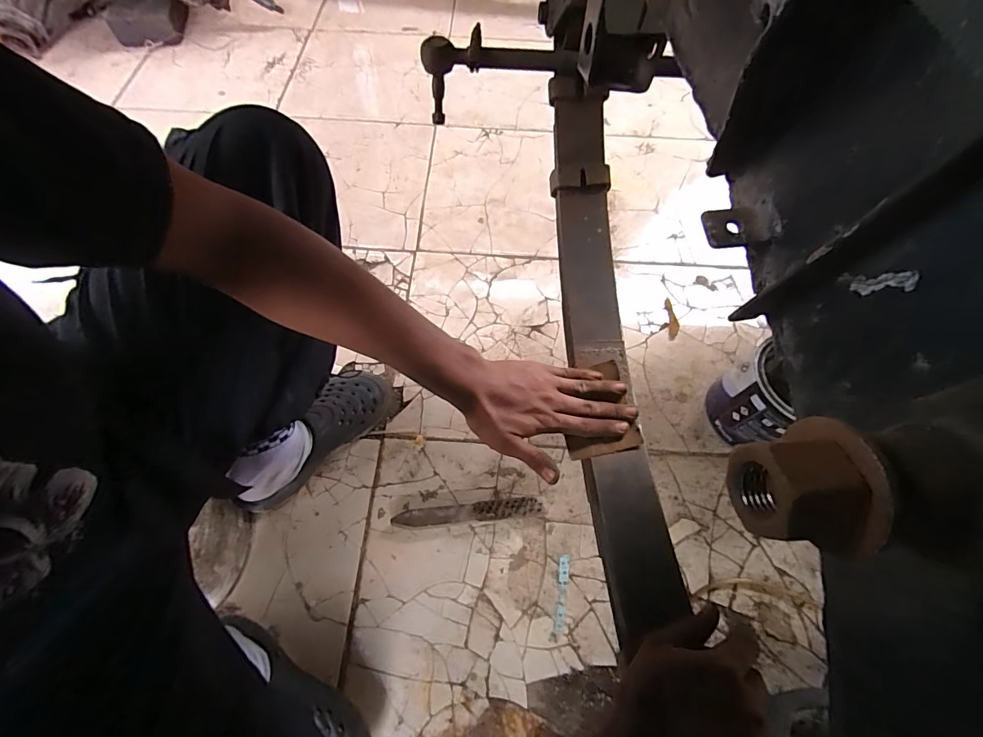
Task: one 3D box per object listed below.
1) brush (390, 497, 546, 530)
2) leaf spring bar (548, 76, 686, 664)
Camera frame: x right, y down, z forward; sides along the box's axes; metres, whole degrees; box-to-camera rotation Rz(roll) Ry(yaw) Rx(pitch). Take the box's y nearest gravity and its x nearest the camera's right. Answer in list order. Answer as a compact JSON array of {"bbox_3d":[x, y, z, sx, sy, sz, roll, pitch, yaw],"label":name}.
[{"bbox_3d":[-0.034,0.223,0.658,0.226,0.028,0.031,-5,64,-5],"label":"brush"},{"bbox_3d":[0.120,-0.048,0.471,0.071,0.089,0.615,-1,70,-3],"label":"leaf spring bar"}]

